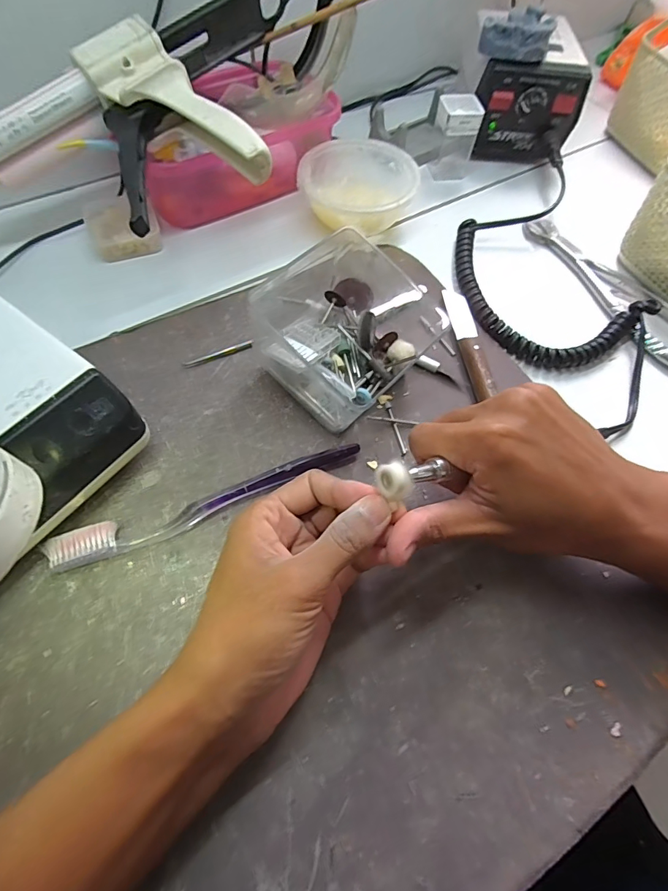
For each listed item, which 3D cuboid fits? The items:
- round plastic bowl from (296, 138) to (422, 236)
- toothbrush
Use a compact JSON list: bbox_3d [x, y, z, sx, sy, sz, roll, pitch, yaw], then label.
[{"bbox_3d":[0.020,-0.234,0.412,0.100,0.043,0.096,2,62,-3],"label":"round plastic bowl"},{"bbox_3d":[-0.071,0.035,0.274,0.186,0.013,0.019,-17,64,-13],"label":"toothbrush"}]

